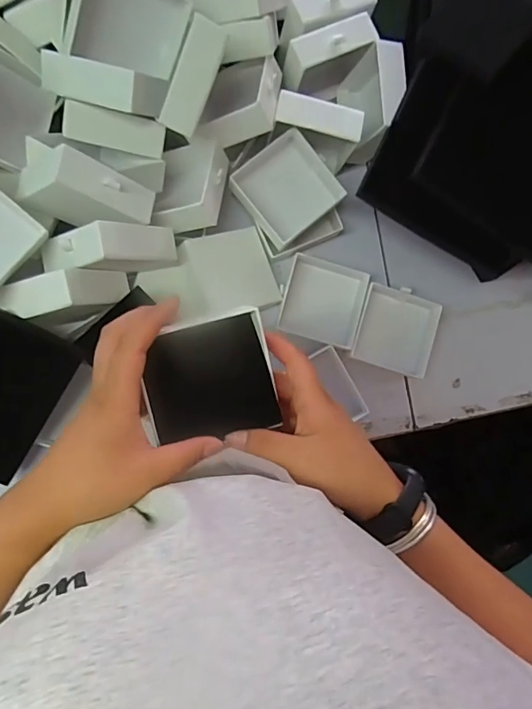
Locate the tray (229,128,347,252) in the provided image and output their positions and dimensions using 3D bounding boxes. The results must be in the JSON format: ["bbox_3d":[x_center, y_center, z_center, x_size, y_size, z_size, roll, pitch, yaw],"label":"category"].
[{"bbox_3d":[0.023,-0.175,0.495,0.097,0.016,0.091,-41,95,-7],"label":"tray"}]

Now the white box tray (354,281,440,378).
[{"bbox_3d":[0.149,-0.029,0.541,0.091,0.025,0.086,19,86,-8],"label":"white box tray"}]

